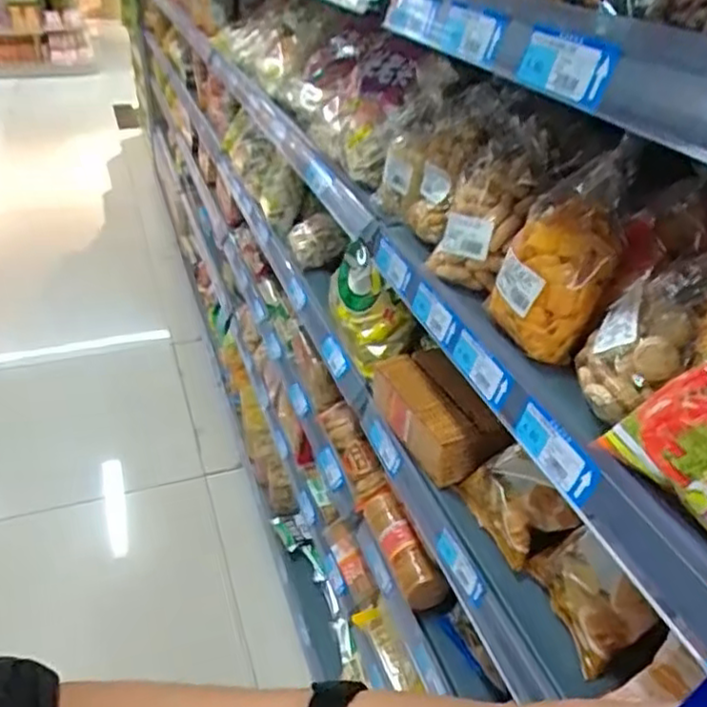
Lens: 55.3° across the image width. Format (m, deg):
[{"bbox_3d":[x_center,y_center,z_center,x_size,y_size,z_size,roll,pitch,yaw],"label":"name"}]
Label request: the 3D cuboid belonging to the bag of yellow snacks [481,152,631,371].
[{"bbox_3d":[0.179,-0.088,0.596,0.090,0.177,0.045,30,17,34],"label":"bag of yellow snacks"}]

